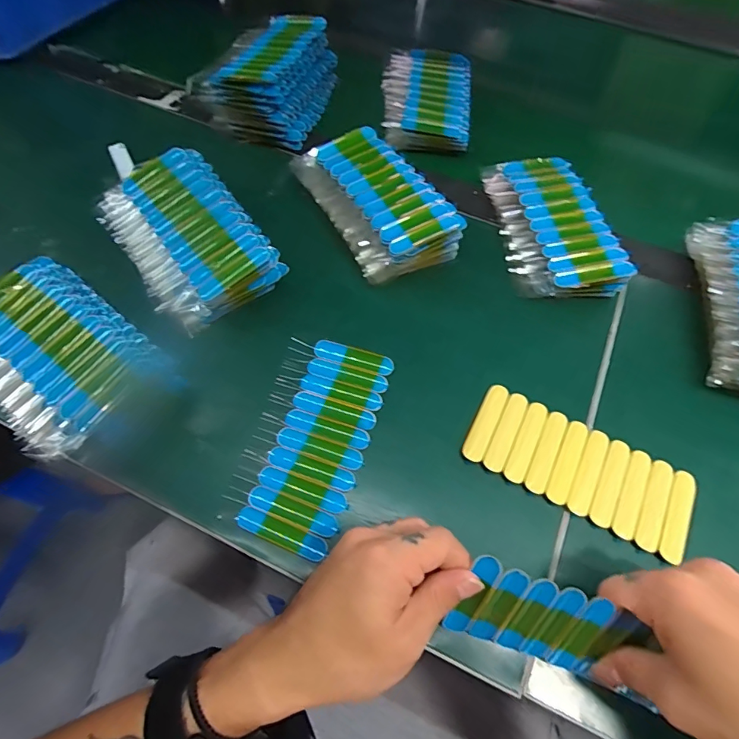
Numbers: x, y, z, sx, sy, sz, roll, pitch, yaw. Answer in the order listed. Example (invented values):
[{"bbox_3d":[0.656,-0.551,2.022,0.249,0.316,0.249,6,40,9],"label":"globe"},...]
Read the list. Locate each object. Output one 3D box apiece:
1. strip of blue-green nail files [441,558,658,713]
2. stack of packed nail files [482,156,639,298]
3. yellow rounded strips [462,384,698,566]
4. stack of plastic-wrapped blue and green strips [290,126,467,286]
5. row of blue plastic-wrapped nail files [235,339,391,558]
[{"bbox_3d":[0.095,0.137,0.252,0.089,0.058,0.011,16,31,4],"label":"strip of blue-green nail files"},{"bbox_3d":[0.159,-0.129,0.411,0.087,0.030,0.155,-9,62,-7],"label":"stack of packed nail files"},{"bbox_3d":[0.147,0.068,0.321,0.151,0.004,0.064,26,64,12],"label":"yellow rounded strips"},{"bbox_3d":[0.005,-0.152,0.412,0.088,0.039,0.155,-26,65,-15],"label":"stack of plastic-wrapped blue and green strips"},{"bbox_3d":[-0.033,0.049,0.326,0.064,0.007,0.149,17,62,7],"label":"row of blue plastic-wrapped nail files"}]

